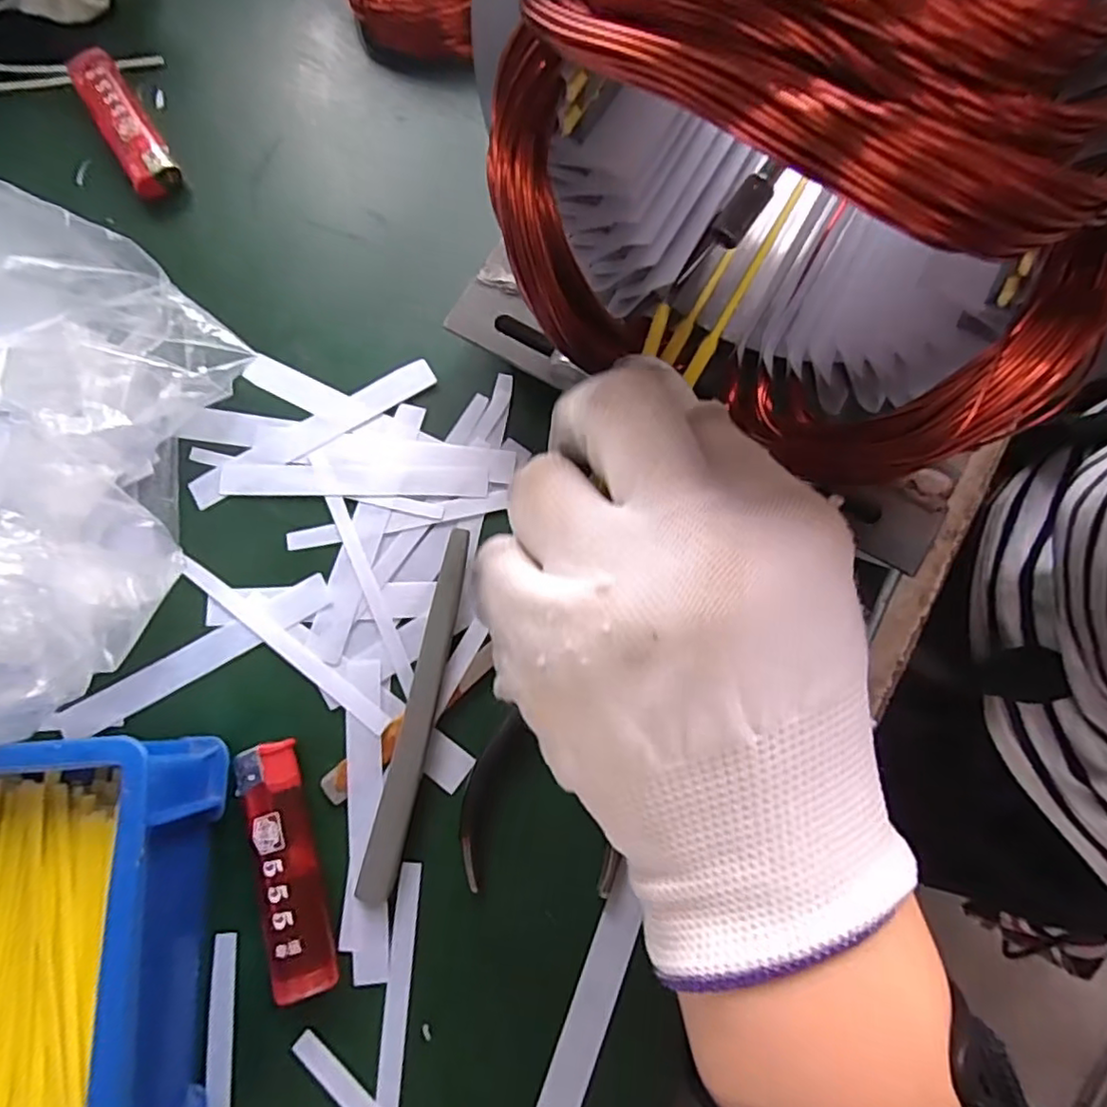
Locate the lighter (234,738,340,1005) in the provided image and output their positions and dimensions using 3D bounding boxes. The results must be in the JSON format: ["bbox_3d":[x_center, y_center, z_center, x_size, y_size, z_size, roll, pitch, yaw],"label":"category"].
[{"bbox_3d":[-0.093,0.108,0.218,0.020,0.010,0.082,-15,78,-3],"label":"lighter"}]

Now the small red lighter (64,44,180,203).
[{"bbox_3d":[-0.200,-0.201,0.291,0.021,0.013,0.087,-32,79,-7],"label":"small red lighter"}]

